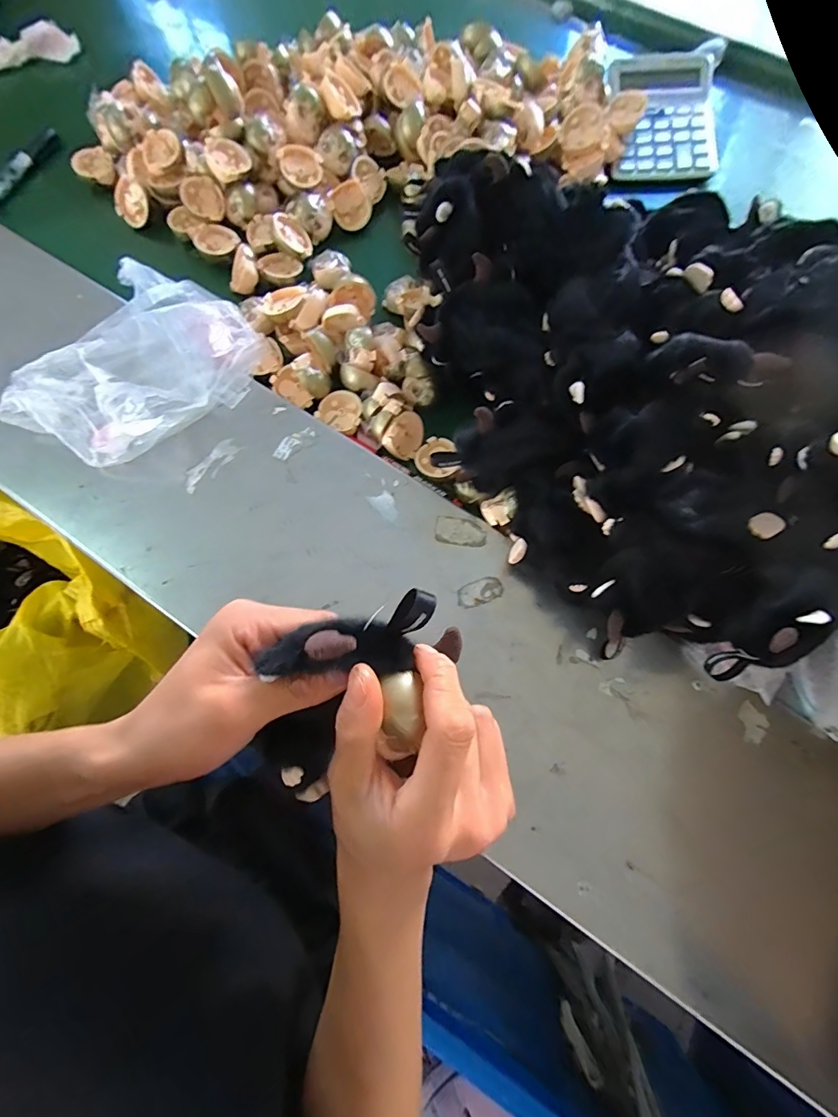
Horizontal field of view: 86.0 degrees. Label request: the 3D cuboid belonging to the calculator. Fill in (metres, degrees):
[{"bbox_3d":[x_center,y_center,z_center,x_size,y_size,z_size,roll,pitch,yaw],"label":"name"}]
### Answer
[{"bbox_3d":[0.324,-0.582,0.595,0.138,0.042,0.164,1,74,0],"label":"calculator"}]

